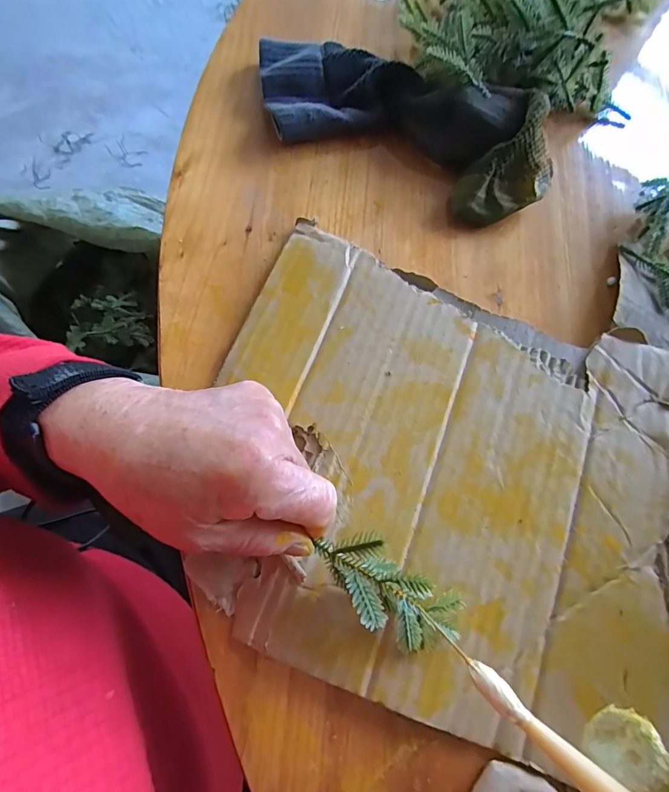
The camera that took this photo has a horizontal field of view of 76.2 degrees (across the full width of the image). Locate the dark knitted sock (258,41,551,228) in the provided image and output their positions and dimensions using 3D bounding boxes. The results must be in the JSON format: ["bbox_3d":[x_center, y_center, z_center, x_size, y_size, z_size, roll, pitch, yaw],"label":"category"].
[{"bbox_3d":[0.046,-0.201,0.310,0.232,0.033,0.100,23,71,4],"label":"dark knitted sock"}]

